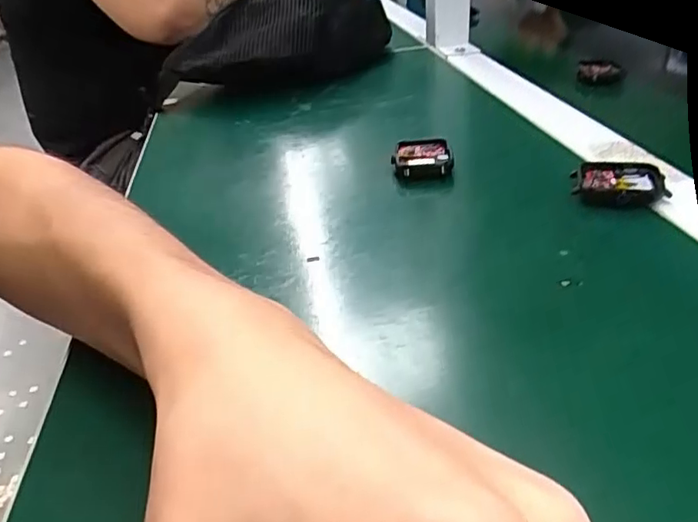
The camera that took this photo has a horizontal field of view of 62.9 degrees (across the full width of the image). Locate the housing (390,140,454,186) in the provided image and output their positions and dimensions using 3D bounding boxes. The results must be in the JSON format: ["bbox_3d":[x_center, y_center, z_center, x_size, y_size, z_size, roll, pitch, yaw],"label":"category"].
[{"bbox_3d":[0.048,-0.064,0.371,0.037,0.014,0.044,-1,33,6],"label":"housing"}]

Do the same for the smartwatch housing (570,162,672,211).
[{"bbox_3d":[0.150,-0.042,0.319,0.046,0.012,0.041,3,33,13],"label":"smartwatch housing"}]

